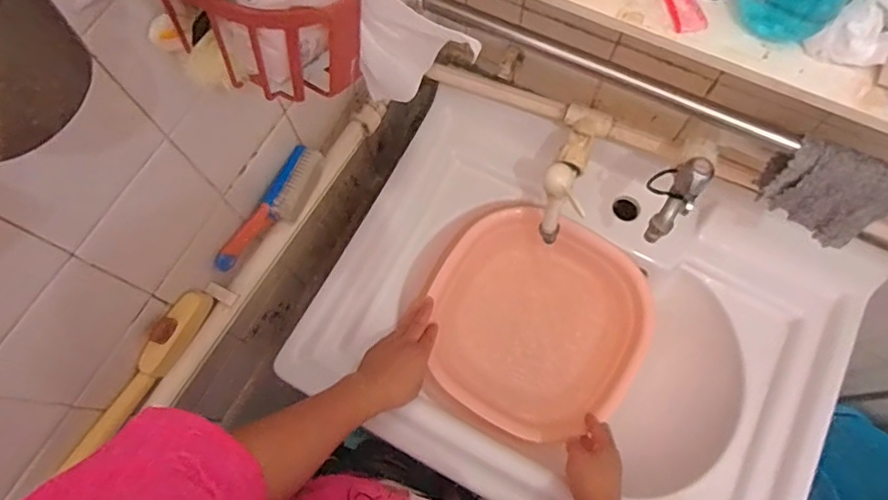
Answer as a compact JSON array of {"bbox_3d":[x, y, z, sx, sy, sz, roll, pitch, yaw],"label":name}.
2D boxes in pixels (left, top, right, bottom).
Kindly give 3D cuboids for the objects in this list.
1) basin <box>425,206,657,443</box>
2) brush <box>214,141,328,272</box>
[{"bbox_3d":[0.118,0.103,0.745,0.278,0.100,0.292,35,87,7],"label":"basin"},{"bbox_3d":[-0.181,-0.041,0.578,0.036,0.030,0.156,26,72,9],"label":"brush"}]

